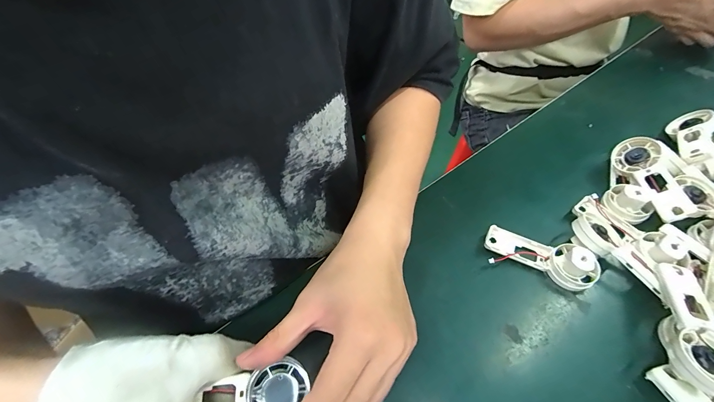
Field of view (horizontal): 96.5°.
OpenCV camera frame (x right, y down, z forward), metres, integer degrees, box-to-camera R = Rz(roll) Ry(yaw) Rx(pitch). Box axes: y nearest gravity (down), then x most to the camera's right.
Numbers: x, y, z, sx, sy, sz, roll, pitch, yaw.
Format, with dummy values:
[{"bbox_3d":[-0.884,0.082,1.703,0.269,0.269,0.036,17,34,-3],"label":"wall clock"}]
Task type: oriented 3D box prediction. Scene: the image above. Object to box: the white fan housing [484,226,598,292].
[{"bbox_3d":[0.165,0.046,0.288,0.091,0.030,0.035,27,61,22],"label":"white fan housing"}]

